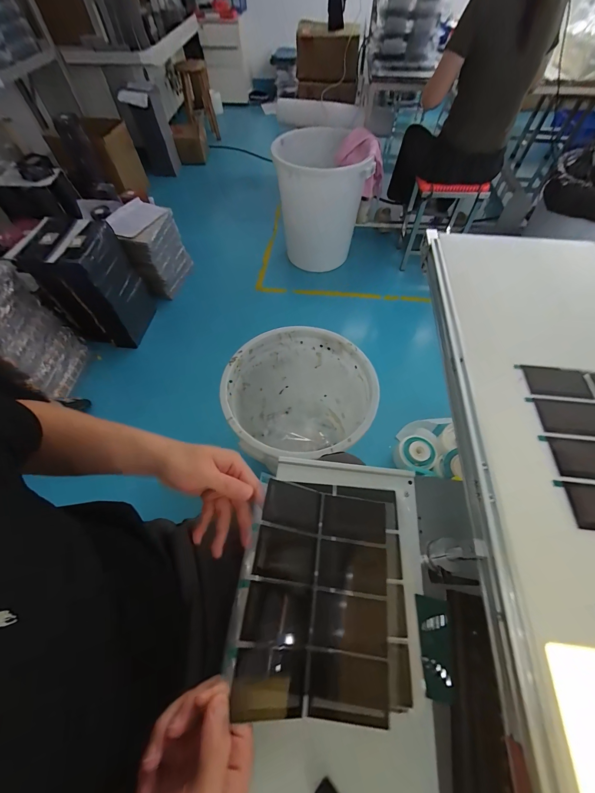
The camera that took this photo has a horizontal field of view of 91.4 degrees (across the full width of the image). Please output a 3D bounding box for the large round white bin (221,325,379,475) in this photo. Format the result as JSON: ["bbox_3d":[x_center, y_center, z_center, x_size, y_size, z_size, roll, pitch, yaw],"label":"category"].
[{"bbox_3d":[0.004,0.089,1.029,0.411,0.493,0.422,0,60,1],"label":"large round white bin"}]

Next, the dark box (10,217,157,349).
[{"bbox_3d":[-0.947,-0.507,1.368,0.329,0.454,0.319,-6,60,-3],"label":"dark box"}]

